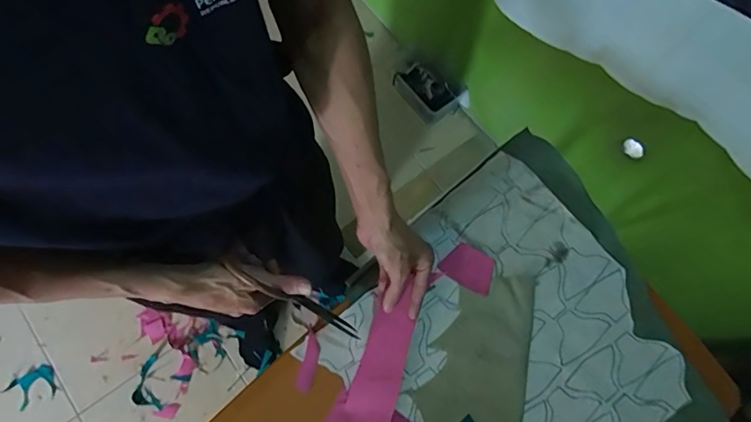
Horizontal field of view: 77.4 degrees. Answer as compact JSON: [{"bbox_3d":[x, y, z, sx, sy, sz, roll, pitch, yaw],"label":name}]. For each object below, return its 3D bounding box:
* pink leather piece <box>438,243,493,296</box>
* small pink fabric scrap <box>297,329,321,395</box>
[{"bbox_3d":[0.135,0.082,0.682,0.076,0.004,0.057,27,76,4],"label":"pink leather piece"},{"bbox_3d":[-0.089,0.204,0.637,0.021,0.004,0.078,13,67,-5],"label":"small pink fabric scrap"}]

